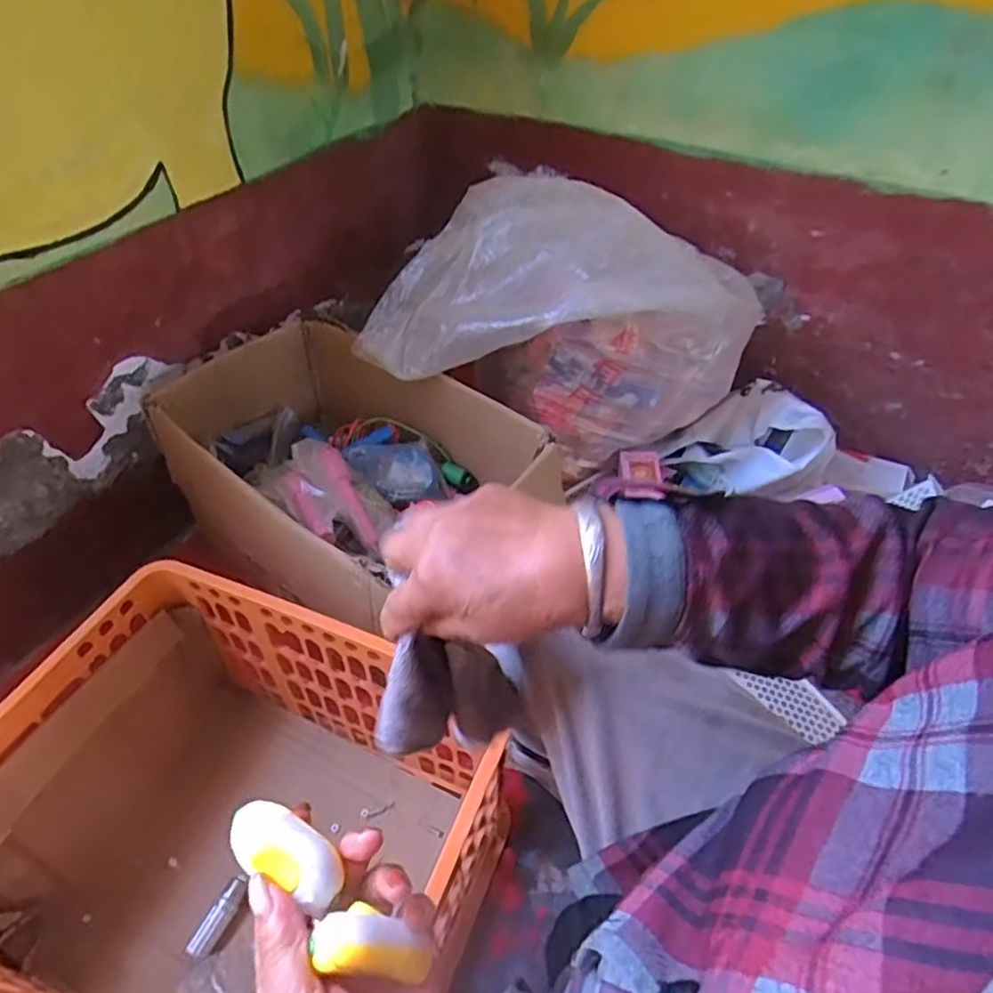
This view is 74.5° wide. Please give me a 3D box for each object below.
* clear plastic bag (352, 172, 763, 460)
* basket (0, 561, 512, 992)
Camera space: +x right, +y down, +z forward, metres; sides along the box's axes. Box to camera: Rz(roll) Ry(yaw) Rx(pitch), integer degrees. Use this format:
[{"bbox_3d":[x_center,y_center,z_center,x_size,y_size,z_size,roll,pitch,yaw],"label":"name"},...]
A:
[{"bbox_3d":[0.092,-0.252,1.013,0.574,0.332,0.244,0,45,0],"label":"clear plastic bag"},{"bbox_3d":[-0.272,0.356,0.676,0.471,0.281,0.389,16,48,16],"label":"basket"}]

